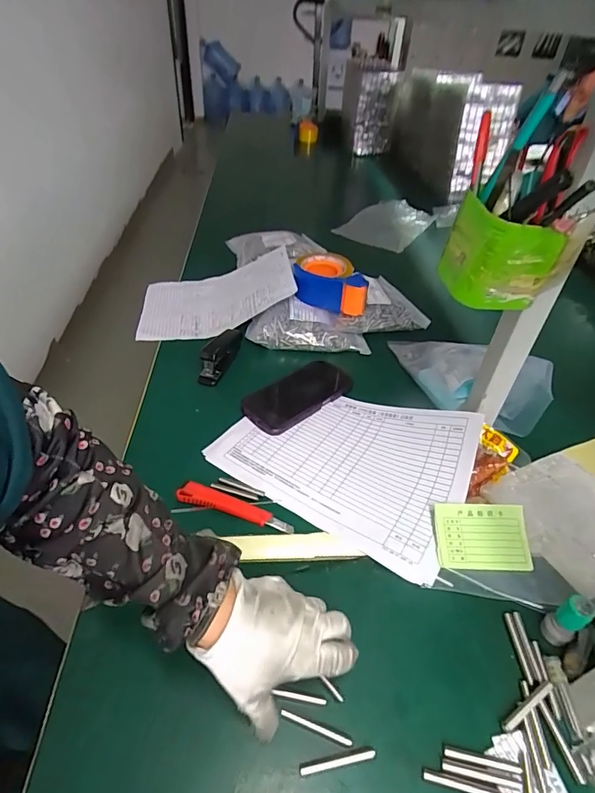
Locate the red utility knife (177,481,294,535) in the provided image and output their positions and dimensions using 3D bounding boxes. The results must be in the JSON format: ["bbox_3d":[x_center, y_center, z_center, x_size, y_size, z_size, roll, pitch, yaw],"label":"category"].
[{"bbox_3d":[-0.070,0.125,0.502,0.135,0.018,0.025,12,43,10],"label":"red utility knife"}]

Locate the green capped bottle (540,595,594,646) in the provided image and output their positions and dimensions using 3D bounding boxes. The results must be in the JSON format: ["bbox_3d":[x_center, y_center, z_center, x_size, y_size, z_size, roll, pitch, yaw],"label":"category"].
[{"bbox_3d":[0.241,0.199,0.393,0.024,0.054,0.022,30,49,27],"label":"green capped bottle"}]

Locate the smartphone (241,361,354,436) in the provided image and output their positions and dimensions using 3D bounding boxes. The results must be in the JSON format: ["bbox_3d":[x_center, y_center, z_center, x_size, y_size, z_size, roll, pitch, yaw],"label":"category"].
[{"bbox_3d":[0.002,-0.006,0.652,0.174,0.018,0.086,-30,52,-31],"label":"smartphone"}]

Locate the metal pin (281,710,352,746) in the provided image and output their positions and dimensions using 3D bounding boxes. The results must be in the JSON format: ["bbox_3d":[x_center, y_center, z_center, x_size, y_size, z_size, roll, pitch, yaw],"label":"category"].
[{"bbox_3d":[0.014,0.262,0.349,0.057,0.004,0.005,15,44,14],"label":"metal pin"}]

